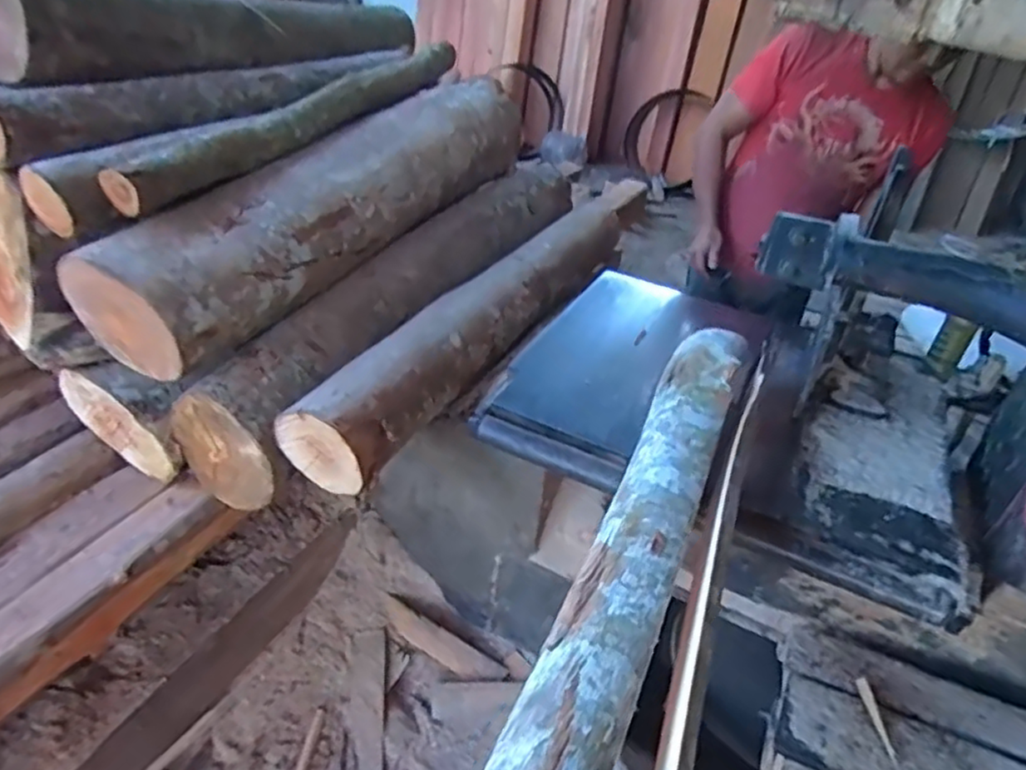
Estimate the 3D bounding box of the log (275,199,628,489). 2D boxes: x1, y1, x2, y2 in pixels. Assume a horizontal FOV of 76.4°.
[{"bbox_3d":[-0.018,-0.162,1.437,0.169,0.143,1.144,23,39,23],"label":"log"}]

